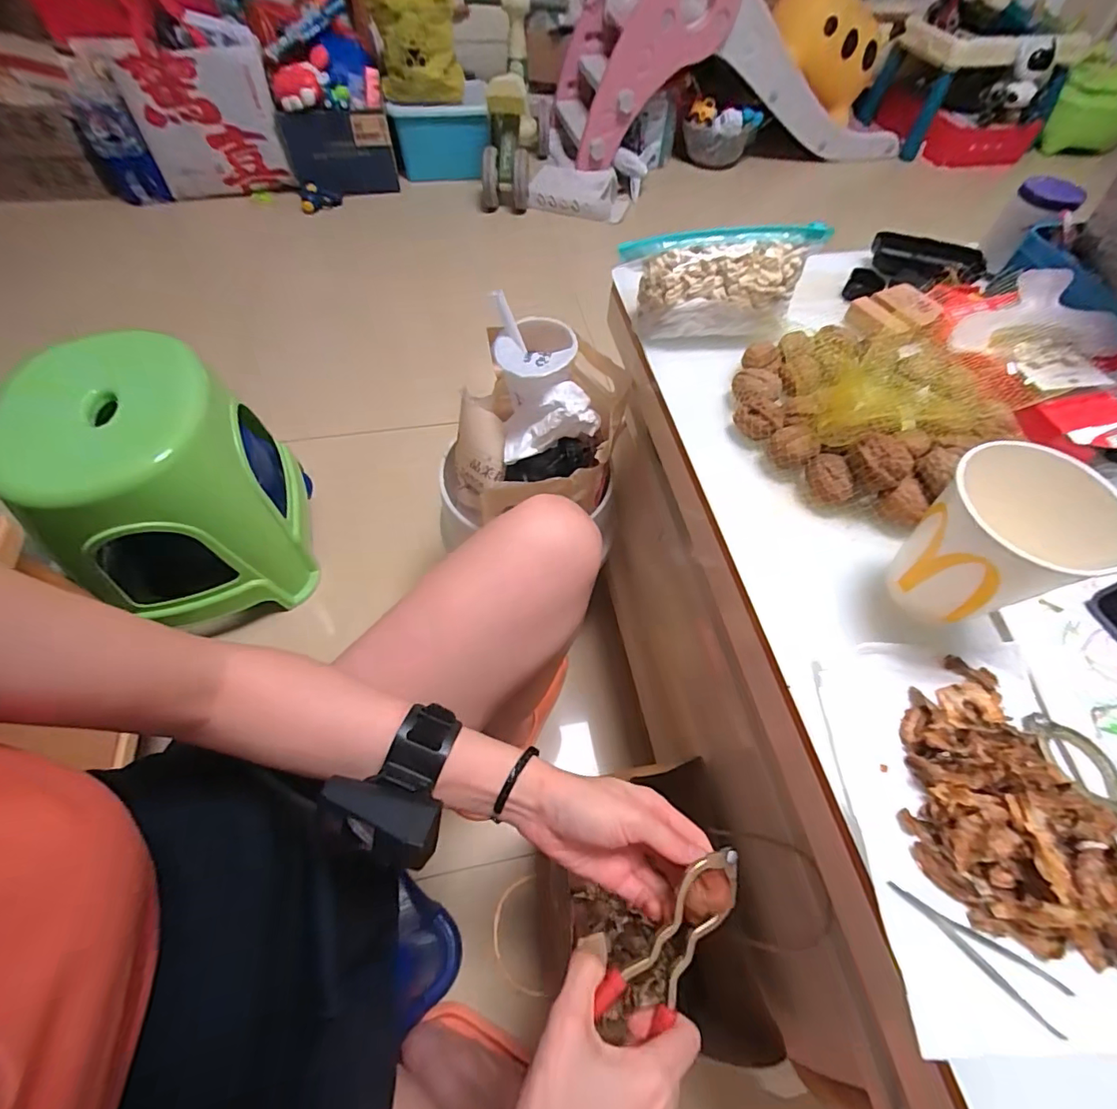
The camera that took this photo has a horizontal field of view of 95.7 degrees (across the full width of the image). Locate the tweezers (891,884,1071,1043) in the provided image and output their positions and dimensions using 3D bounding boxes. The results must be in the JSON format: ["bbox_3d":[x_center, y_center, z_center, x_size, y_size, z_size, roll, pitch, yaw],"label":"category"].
[{"bbox_3d":[0.199,0.186,0.241,0.080,0.004,0.022,35,64,18],"label":"tweezers"}]

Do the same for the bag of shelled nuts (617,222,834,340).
[{"bbox_3d":[0.146,-0.245,0.462,0.176,0.078,0.052,-1,58,-2],"label":"bag of shelled nuts"}]

